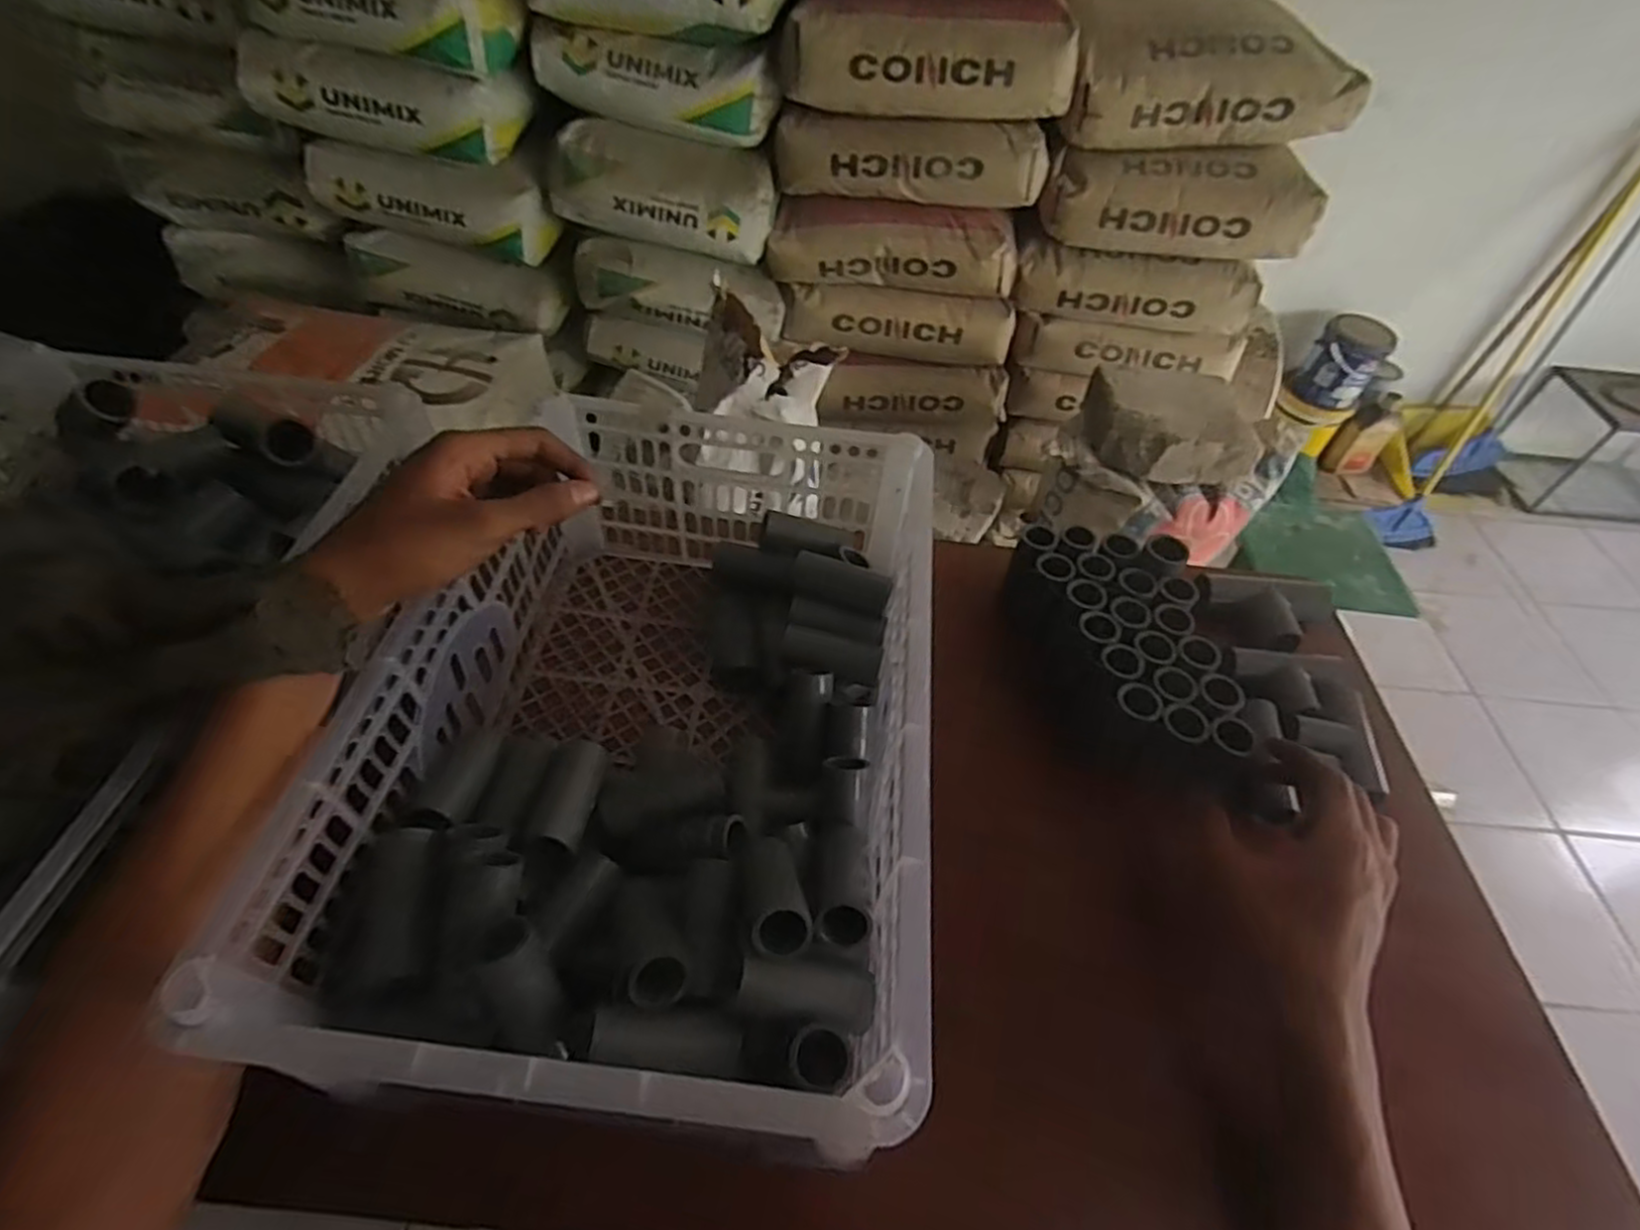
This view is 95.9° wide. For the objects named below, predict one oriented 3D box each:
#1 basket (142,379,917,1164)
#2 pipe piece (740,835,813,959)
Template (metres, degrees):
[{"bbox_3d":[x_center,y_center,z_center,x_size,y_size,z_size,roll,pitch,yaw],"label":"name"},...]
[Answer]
[{"bbox_3d":[-0.088,0.061,0.435,0.281,0.146,0.398,6,50,-1],"label":"basket"},{"bbox_3d":[-0.024,0.139,0.377,0.028,0.026,0.077,-6,17,-11],"label":"pipe piece"}]

